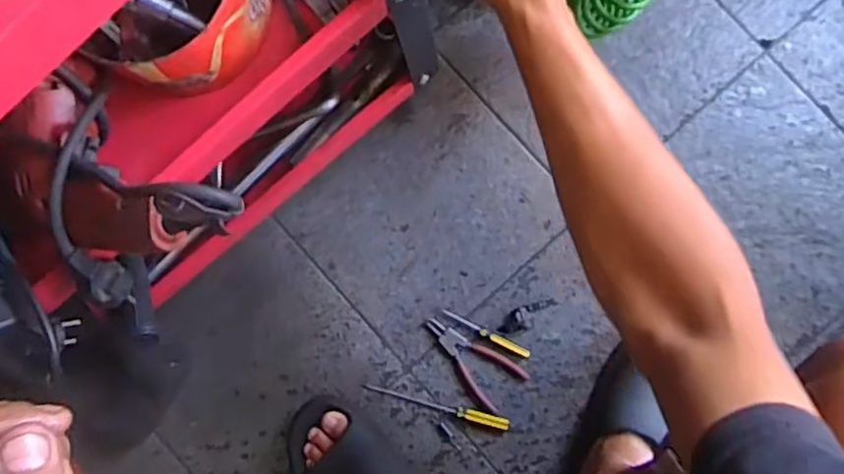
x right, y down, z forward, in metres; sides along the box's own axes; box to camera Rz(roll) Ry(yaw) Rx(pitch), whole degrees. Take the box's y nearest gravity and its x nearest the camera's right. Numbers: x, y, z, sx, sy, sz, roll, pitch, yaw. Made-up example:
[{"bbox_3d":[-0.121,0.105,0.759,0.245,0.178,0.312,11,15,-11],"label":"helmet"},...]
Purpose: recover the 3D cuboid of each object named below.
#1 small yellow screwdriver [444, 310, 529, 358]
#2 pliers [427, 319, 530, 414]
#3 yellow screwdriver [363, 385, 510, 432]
[{"bbox_3d":[0.080,0.119,0.792,0.117,0.006,0.011,27,90,4],"label":"small yellow screwdriver"},{"bbox_3d":[0.062,0.152,0.804,0.136,0.009,0.065,43,91,4],"label":"pliers"},{"bbox_3d":[0.018,0.211,0.800,0.182,0.017,0.016,13,89,4],"label":"yellow screwdriver"}]

